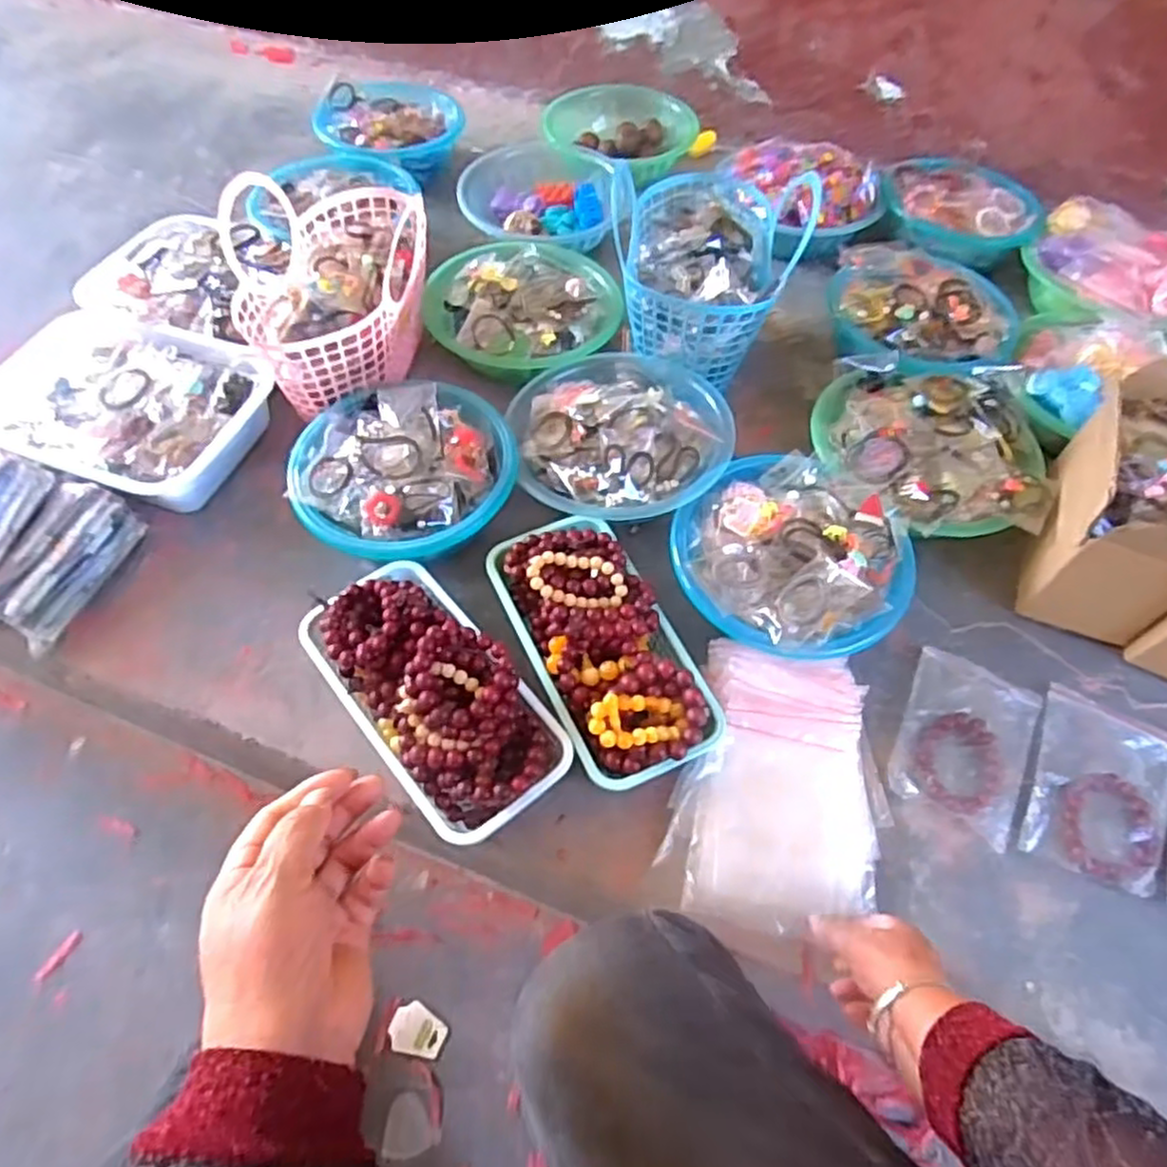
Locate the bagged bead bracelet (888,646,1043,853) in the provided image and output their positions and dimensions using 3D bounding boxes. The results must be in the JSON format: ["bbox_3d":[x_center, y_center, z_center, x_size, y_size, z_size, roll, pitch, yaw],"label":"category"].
[{"bbox_3d":[0.352,0.142,0.681,0.112,0.020,0.162,25,59,13],"label":"bagged bead bracelet"}]

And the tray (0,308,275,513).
[{"bbox_3d":[-0.499,-0.188,0.813,0.271,0.085,0.211,20,58,10],"label":"tray"}]

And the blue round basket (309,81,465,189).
[{"bbox_3d":[-0.294,-0.687,1.141,0.209,0.093,0.203,1,57,-2],"label":"blue round basket"}]

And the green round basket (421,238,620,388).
[{"bbox_3d":[-0.075,-0.340,0.910,0.230,0.066,0.223,3,57,-1],"label":"green round basket"}]

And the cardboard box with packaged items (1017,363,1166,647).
[{"bbox_3d":[0.535,-0.077,0.726,0.130,0.181,0.224,23,59,12],"label":"cardboard box with packaged items"}]

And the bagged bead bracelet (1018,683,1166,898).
[{"bbox_3d":[0.465,0.186,0.656,0.123,0.022,0.165,22,59,11],"label":"bagged bead bracelet"}]

